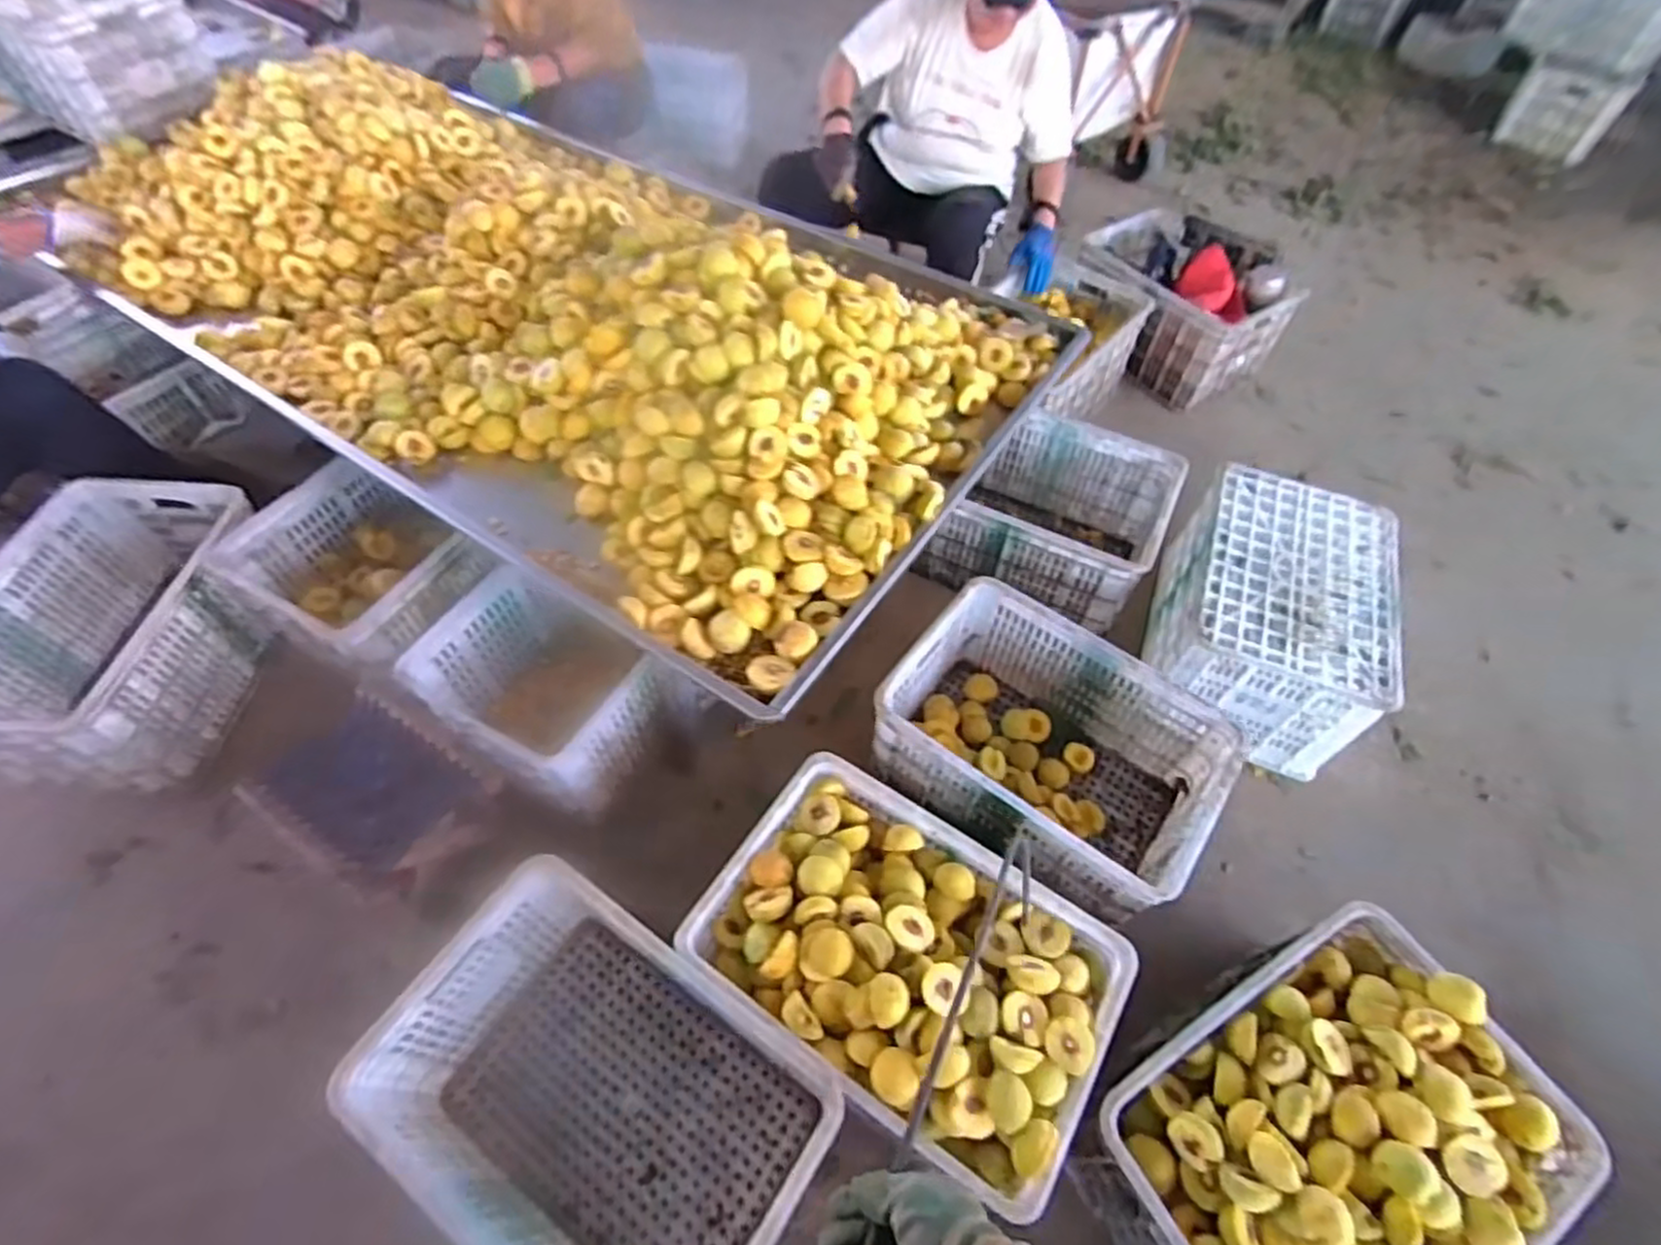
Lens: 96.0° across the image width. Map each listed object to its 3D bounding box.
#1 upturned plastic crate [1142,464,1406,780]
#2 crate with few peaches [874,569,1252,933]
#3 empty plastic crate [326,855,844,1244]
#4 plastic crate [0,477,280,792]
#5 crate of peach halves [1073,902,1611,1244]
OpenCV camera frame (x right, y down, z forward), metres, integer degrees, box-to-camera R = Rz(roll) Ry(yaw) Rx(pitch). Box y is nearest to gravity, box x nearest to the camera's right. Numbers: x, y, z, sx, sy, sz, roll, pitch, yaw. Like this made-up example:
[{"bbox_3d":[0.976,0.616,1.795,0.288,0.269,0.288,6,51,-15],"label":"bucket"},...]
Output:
[{"bbox_3d":[0.849,-0.019,1.463,0.352,0.268,0.493,17,54,14],"label":"upturned plastic crate"},{"bbox_3d":[0.374,0.237,1.321,0.527,0.263,0.354,32,59,23],"label":"crate with few peaches"},{"bbox_3d":[-0.293,0.643,0.996,0.535,0.282,0.360,28,58,21],"label":"empty plastic crate"},{"bbox_3d":[-1.280,0.003,1.396,0.373,0.278,0.561,6,52,6],"label":"plastic crate"},{"bbox_3d":[0.617,0.647,0.956,0.516,0.228,0.357,-27,56,-19],"label":"crate of peach halves"}]

